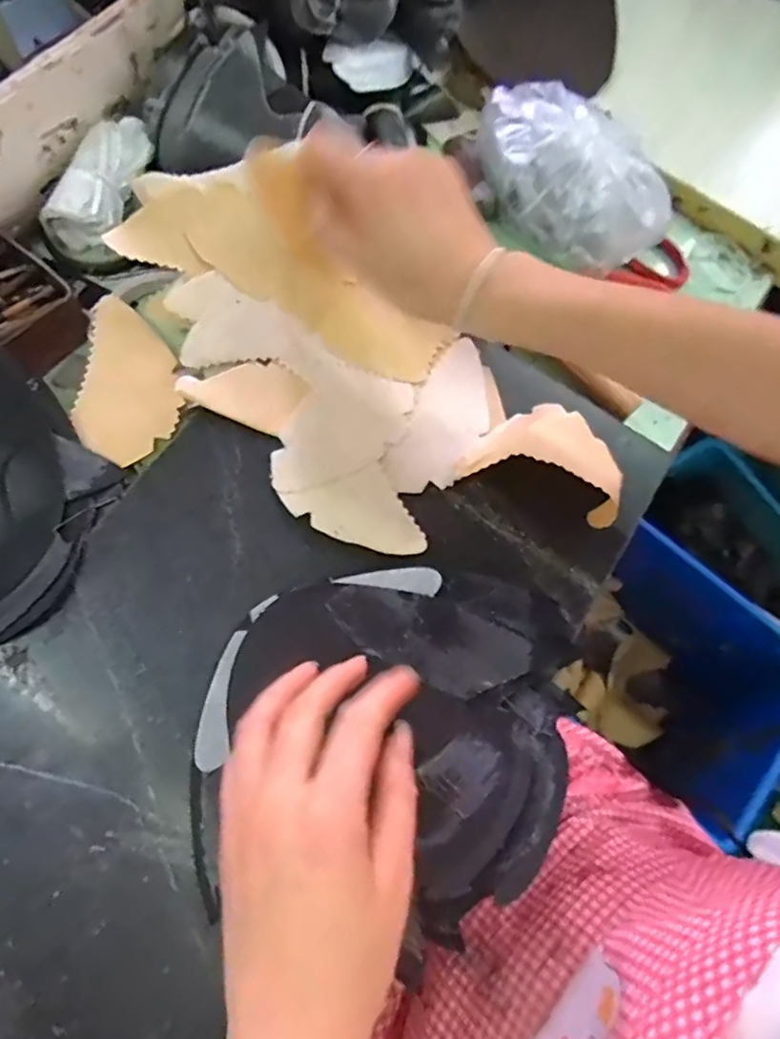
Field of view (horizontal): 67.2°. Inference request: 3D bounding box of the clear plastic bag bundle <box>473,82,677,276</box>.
[{"bbox_3d":[0.138,-0.285,0.479,0.094,0.062,0.180,-39,79,-15],"label":"clear plastic bag bundle"}]

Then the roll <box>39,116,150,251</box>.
[{"bbox_3d":[-0.227,-0.267,0.463,0.047,0.034,0.105,19,71,1],"label":"roll"}]

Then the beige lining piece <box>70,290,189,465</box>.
[{"bbox_3d":[-0.186,-0.103,0.425,0.066,0.013,0.126,2,71,-5],"label":"beige lining piece"}]

